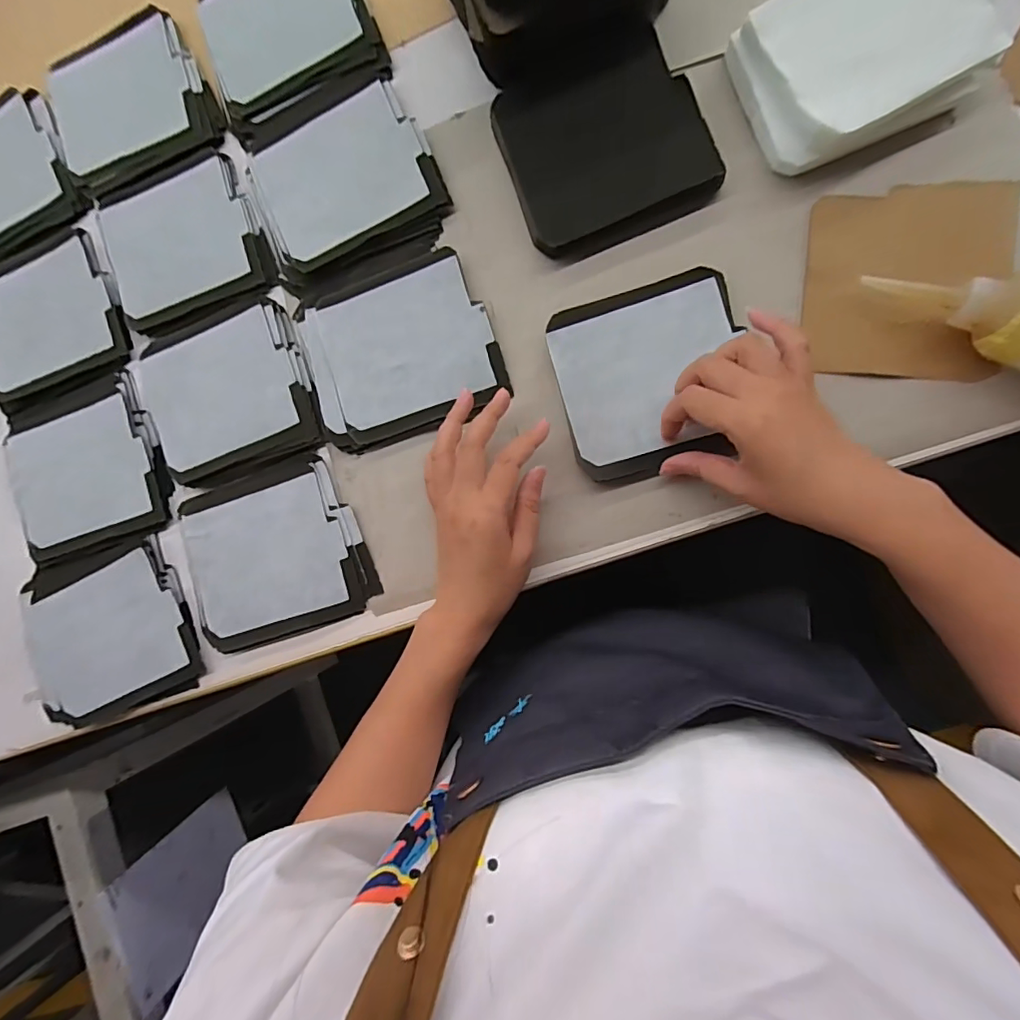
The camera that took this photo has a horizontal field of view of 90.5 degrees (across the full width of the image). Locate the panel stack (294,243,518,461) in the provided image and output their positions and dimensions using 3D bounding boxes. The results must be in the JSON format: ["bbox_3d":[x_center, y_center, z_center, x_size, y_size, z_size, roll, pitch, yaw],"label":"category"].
[{"bbox_3d":[-0.090,-0.130,0.407,0.152,0.011,0.132,-18,85,8],"label":"panel stack"}]

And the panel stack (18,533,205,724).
[{"bbox_3d":[-0.347,0.104,0.430,0.148,0.014,0.139,-20,85,8],"label":"panel stack"}]

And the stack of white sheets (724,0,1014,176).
[{"bbox_3d":[0.238,-0.306,0.339,0.143,0.041,0.118,-24,85,8],"label":"stack of white sheets"}]

